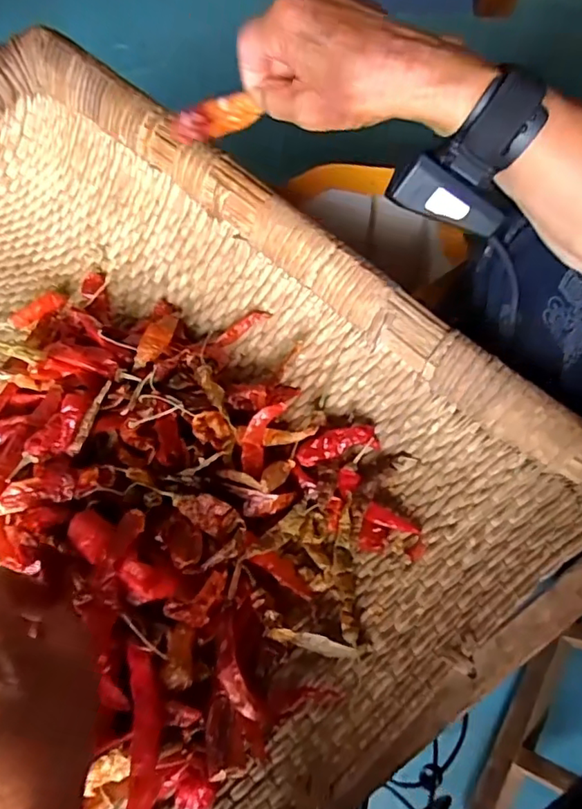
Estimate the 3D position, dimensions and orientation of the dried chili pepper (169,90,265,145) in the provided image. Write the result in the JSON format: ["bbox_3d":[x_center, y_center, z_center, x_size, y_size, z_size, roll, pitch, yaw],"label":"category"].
[{"bbox_3d":[-0.056,-0.203,0.387,0.074,0.025,0.007,0,58,31],"label":"dried chili pepper"}]

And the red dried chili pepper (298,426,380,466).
[{"bbox_3d":[0.033,0.027,0.377,0.058,0.011,0.019,-14,61,-5],"label":"red dried chili pepper"}]

